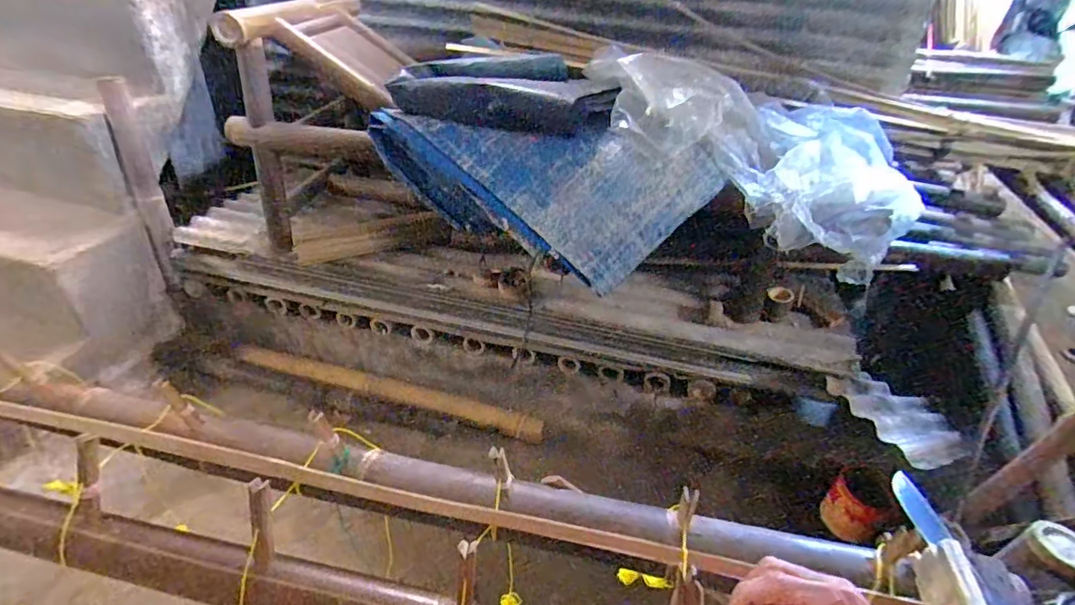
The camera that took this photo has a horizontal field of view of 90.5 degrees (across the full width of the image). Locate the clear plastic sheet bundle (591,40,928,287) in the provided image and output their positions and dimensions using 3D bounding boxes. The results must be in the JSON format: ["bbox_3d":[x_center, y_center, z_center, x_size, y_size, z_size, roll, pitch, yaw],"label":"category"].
[{"bbox_3d":[0.504,-0.422,1.336,0.880,0.233,0.445,36,44,13],"label":"clear plastic sheet bundle"}]

